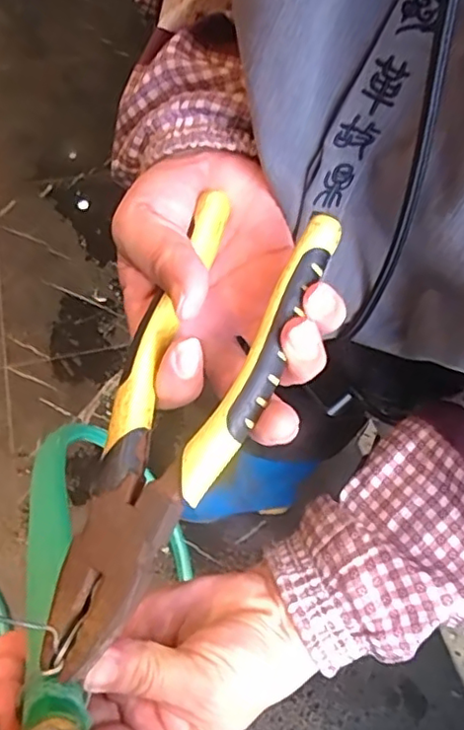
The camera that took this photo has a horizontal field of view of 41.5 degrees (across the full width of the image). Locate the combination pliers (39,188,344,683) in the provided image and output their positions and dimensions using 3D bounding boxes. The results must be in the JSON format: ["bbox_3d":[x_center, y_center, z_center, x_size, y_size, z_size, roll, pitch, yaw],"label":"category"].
[{"bbox_3d":[-0.024,0.020,0.231,0.056,0.012,0.183,25,81,16],"label":"combination pliers"}]

